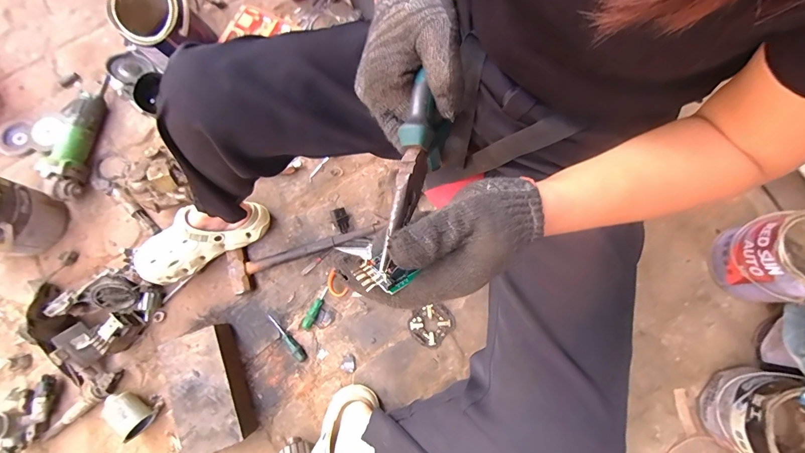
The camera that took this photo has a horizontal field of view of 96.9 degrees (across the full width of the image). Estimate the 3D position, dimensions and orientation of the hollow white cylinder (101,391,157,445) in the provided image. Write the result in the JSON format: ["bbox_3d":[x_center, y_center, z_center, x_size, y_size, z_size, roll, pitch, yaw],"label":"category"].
[{"bbox_3d":[-0.534,0.359,0.689,0.089,0.060,0.055,34,82,8],"label":"hollow white cylinder"}]

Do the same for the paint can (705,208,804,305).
[{"bbox_3d":[0.735,0.059,0.686,0.168,0.152,0.150,-22,79,-3],"label":"paint can"}]

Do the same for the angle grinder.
[{"bbox_3d":[-0.719,-0.202,0.791,0.085,0.063,0.294,9,79,3],"label":"angle grinder"}]

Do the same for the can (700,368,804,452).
[{"bbox_3d":[0.656,0.349,0.629,0.157,0.163,0.158,0,79,1],"label":"can"}]

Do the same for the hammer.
[{"bbox_3d":[-0.211,0.041,0.764,0.321,0.039,0.098,-21,79,-3],"label":"hammer"}]

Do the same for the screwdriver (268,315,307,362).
[{"bbox_3d":[-0.237,0.229,0.739,0.023,0.020,0.116,-36,80,-5],"label":"screwdriver"}]

